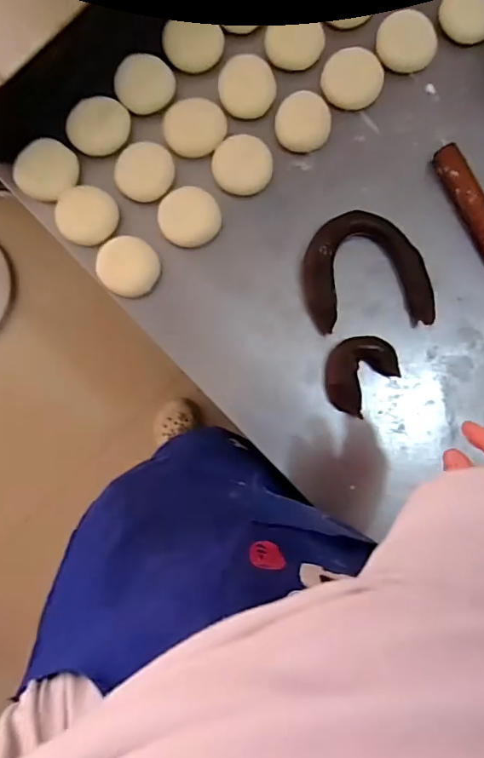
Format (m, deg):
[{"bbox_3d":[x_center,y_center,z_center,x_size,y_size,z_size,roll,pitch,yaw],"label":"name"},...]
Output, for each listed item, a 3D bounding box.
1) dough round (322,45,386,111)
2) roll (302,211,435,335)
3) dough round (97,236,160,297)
[{"bbox_3d":[0.120,-0.325,0.526,0.064,0.020,0.054,26,87,0],"label":"dough round"},{"bbox_3d":[0.133,-0.116,0.519,0.130,0.022,0.123,0,87,-1],"label":"roll"},{"bbox_3d":[-0.123,-0.122,0.523,0.064,0.020,0.060,0,87,-1],"label":"dough round"}]

